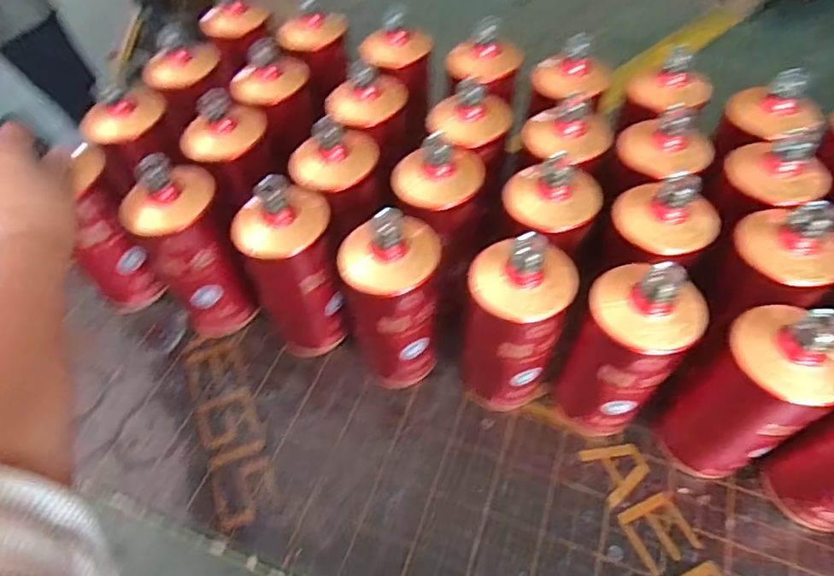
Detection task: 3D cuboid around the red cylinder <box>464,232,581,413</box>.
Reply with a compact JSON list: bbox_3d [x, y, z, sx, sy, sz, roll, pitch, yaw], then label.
[{"bbox_3d":[0.086,0.038,0.471,0.080,0.194,0.072,11,57,12],"label":"red cylinder"}]

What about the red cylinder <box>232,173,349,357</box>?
[{"bbox_3d":[-0.117,-0.015,0.515,0.087,0.201,0.068,-23,56,-11],"label":"red cylinder"}]

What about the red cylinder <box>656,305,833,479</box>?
[{"bbox_3d":[0.271,0.089,0.436,0.080,0.206,0.088,-32,58,-16],"label":"red cylinder"}]

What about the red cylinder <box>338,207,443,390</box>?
[{"bbox_3d":[-0.019,0.017,0.491,0.082,0.200,0.071,-15,55,-6],"label":"red cylinder"}]

